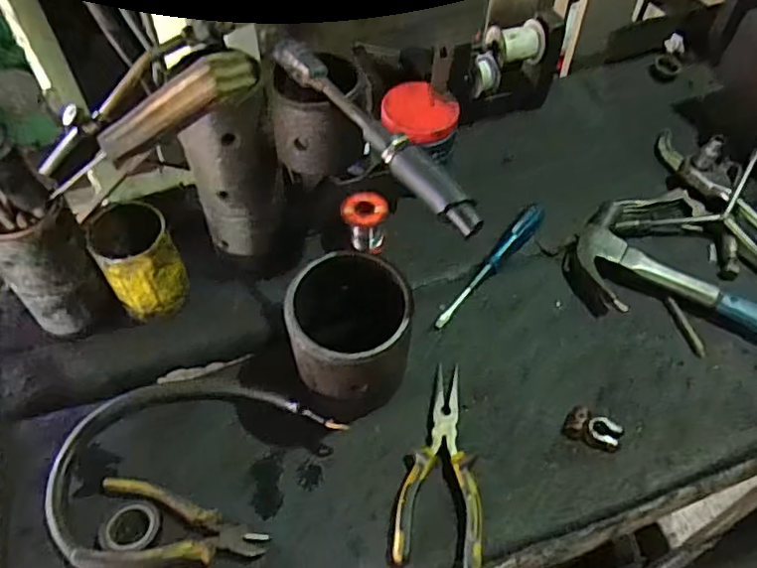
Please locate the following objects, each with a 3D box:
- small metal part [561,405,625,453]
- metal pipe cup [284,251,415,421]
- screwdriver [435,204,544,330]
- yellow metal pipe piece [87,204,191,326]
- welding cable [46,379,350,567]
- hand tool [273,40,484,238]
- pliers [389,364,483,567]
[{"bbox_3d":[0.208,0.139,0.587,0.054,0.024,0.028,17,55,13],"label":"small metal part"},{"bbox_3d":[-0.027,0.041,0.584,0.109,0.144,0.133,-1,53,0],"label":"metal pipe cup"},{"bbox_3d":[0.125,-0.019,0.685,0.025,0.021,0.186,35,74,24],"label":"screwdriver"},{"bbox_3d":[-0.250,-0.023,0.634,0.078,0.103,0.079,-33,59,-22],"label":"yellow metal pipe piece"},{"bbox_3d":[-0.171,0.183,0.559,0.259,0.029,0.205,12,54,9],"label":"welding cable"},{"bbox_3d":[-0.006,-0.127,0.495,0.030,0.039,0.246,-34,60,-23],"label":"hand tool"},{"bbox_3d":[0.058,0.167,0.573,0.077,0.015,0.188,5,53,4],"label":"pliers"}]

